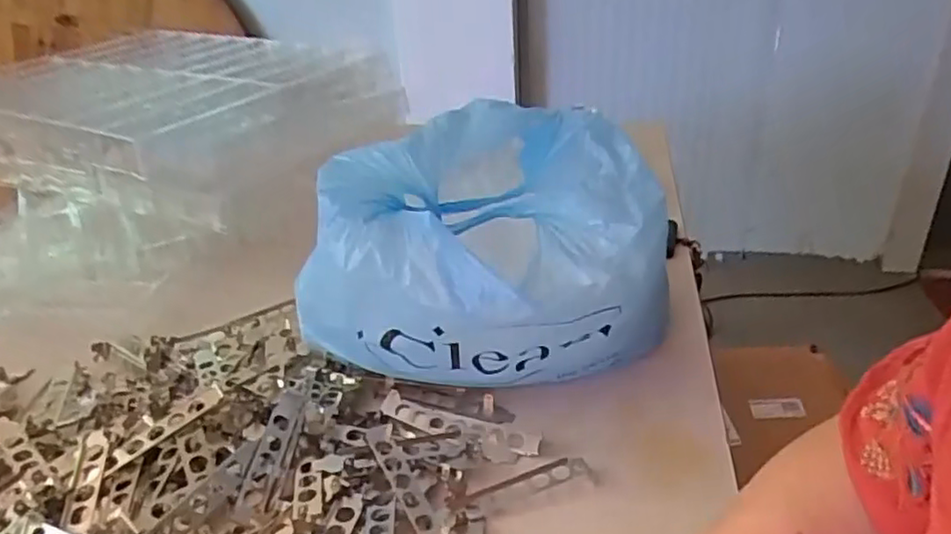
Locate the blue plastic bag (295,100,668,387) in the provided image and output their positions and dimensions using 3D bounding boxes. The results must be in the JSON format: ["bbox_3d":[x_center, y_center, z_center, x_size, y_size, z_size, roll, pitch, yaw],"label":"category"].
[{"bbox_3d":[0.017,0.002,0.563,0.282,0.188,0.245,-24,36,-31],"label":"blue plastic bag"}]

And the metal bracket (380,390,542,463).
[{"bbox_3d":[-0.014,0.125,0.529,0.130,0.012,0.030,8,32,20],"label":"metal bracket"}]

